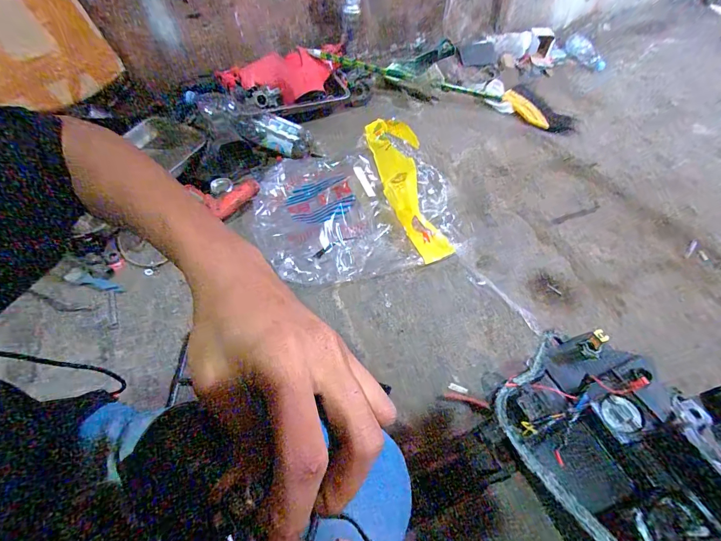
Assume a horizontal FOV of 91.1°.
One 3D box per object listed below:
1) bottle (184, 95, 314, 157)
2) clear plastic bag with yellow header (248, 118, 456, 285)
[{"bbox_3d":[-0.223,-0.360,0.940,0.208,0.071,0.064,13,54,-12],"label":"bottle"},{"bbox_3d":[-0.005,-0.178,0.873,0.480,0.111,0.381,-12,57,-13],"label":"clear plastic bag with yellow header"}]

